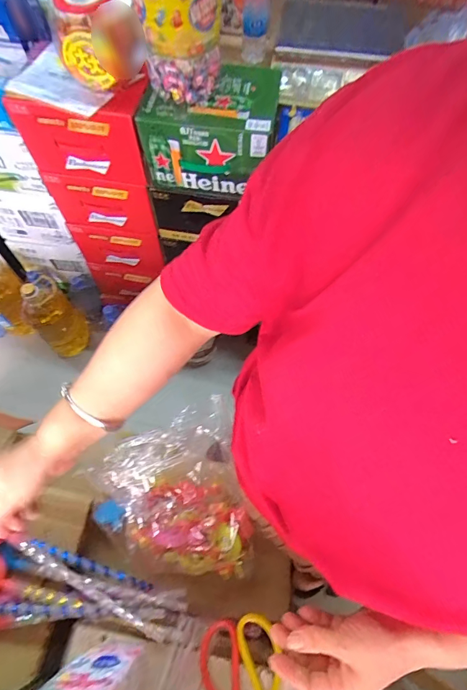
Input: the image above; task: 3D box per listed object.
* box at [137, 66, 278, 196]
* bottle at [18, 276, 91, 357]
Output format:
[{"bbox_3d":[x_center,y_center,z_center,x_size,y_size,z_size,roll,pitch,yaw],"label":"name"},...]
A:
[{"bbox_3d":[-0.052,-0.467,0.844,0.270,0.175,0.199,3,64,1],"label":"box"},{"bbox_3d":[-0.635,-0.101,1.360,0.156,0.325,0.131,-38,70,-17],"label":"bottle"}]

